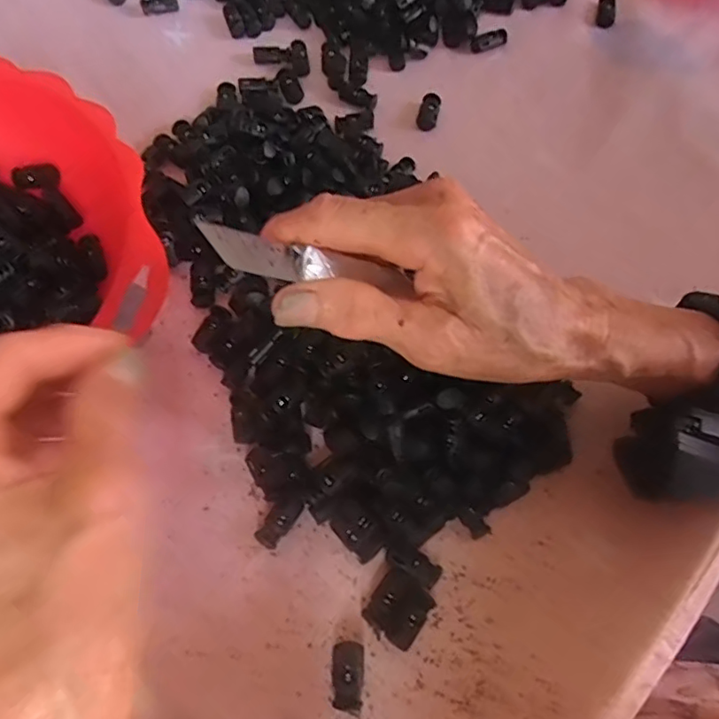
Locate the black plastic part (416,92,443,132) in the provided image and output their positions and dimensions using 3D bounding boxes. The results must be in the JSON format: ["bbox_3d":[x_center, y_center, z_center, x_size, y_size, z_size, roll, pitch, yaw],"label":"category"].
[{"bbox_3d":[0.049,-0.175,0.408,0.014,0.008,0.033,14,65,3],"label":"black plastic part"}]

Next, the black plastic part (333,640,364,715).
[{"bbox_3d":[-0.005,0.143,0.261,0.013,0.008,0.028,2,65,-3],"label":"black plastic part"}]

